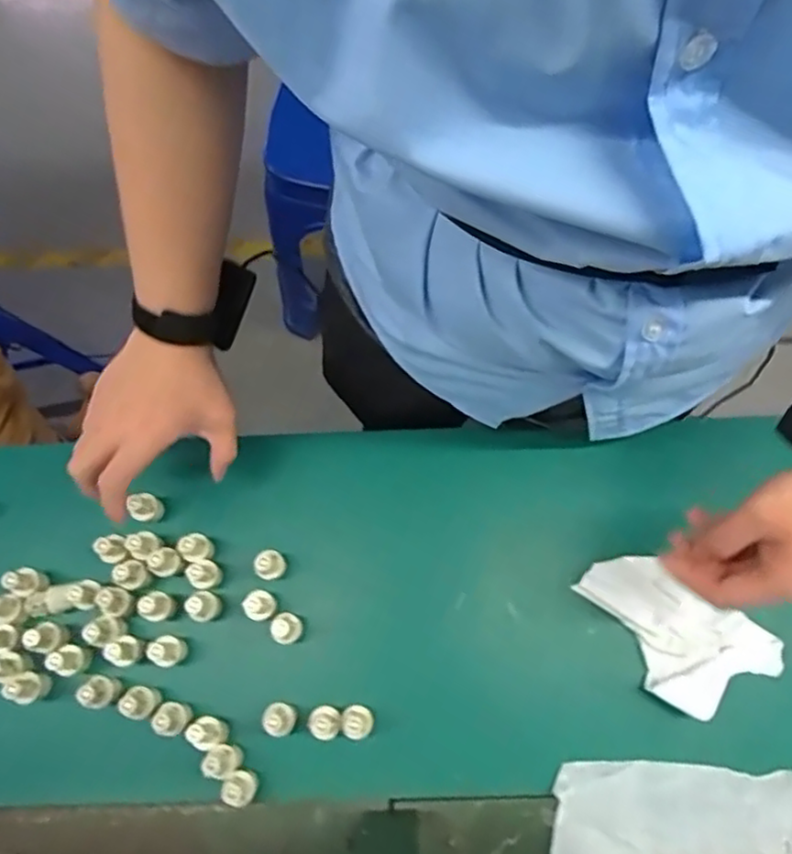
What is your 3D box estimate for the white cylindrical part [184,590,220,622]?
[{"bbox_3d":[-0.159,0.151,0.544,0.020,0.050,0.024,6,74,4],"label":"white cylindrical part"}]

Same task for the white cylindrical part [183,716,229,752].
[{"bbox_3d":[-0.147,0.239,0.509,0.020,0.046,0.023,-23,74,-5],"label":"white cylindrical part"}]

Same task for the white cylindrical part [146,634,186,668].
[{"bbox_3d":[-0.186,0.184,0.535,0.023,0.040,0.024,-1,73,2],"label":"white cylindrical part"}]

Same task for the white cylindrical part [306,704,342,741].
[{"bbox_3d":[-0.055,0.234,0.515,0.025,0.037,0.023,-1,73,2],"label":"white cylindrical part"}]

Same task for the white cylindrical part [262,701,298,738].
[{"bbox_3d":[-0.091,0.231,0.516,0.023,0.038,0.025,-1,73,2],"label":"white cylindrical part"}]

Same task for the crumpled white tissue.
[{"bbox_3d":[0.224,0.168,0.522,0.159,0.027,0.092,33,77,11],"label":"crumpled white tissue"}]

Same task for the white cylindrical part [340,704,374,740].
[{"bbox_3d":[-0.030,0.234,0.516,0.024,0.035,0.023,-1,73,2],"label":"white cylindrical part"}]

